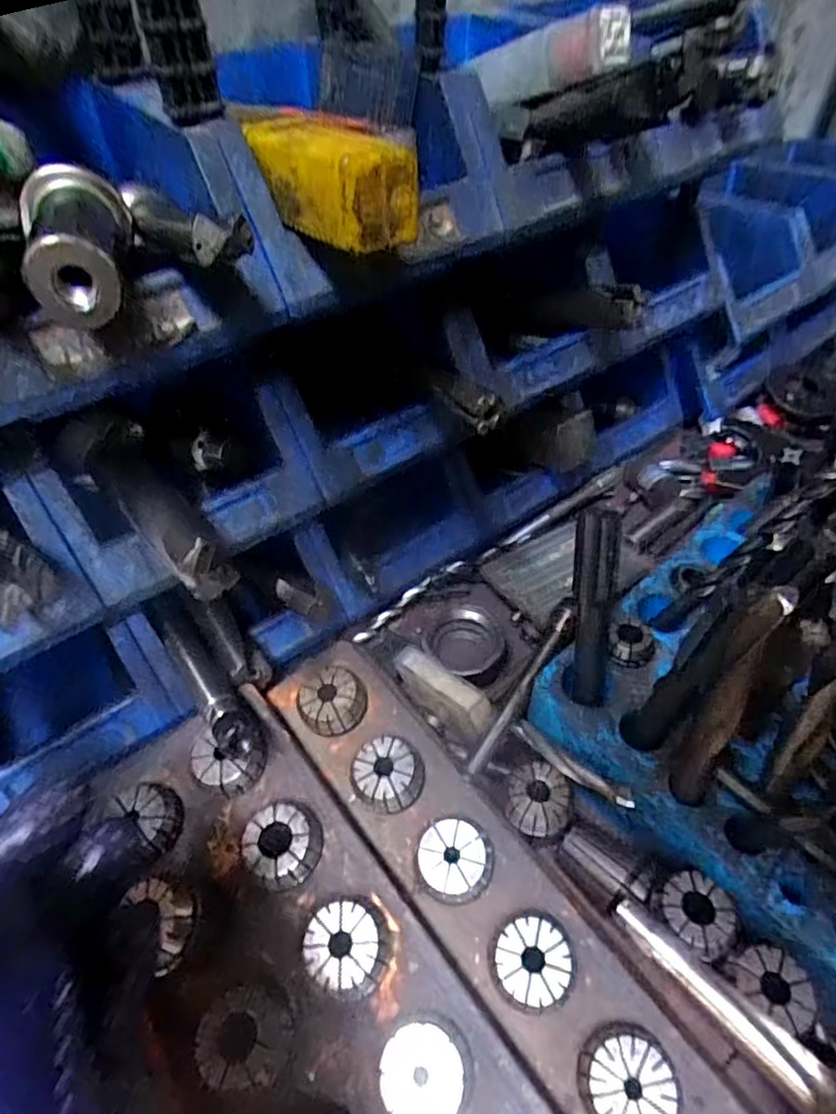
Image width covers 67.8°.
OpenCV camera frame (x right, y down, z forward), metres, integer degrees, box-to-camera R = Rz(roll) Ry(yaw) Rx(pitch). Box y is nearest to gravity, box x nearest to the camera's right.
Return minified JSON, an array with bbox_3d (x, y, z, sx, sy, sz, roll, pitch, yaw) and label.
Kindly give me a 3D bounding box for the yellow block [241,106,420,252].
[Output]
[{"bbox_3d":[-0.032,-0.131,0.211,0.026,0.029,0.070,-33,54,-25],"label":"yellow block"}]

